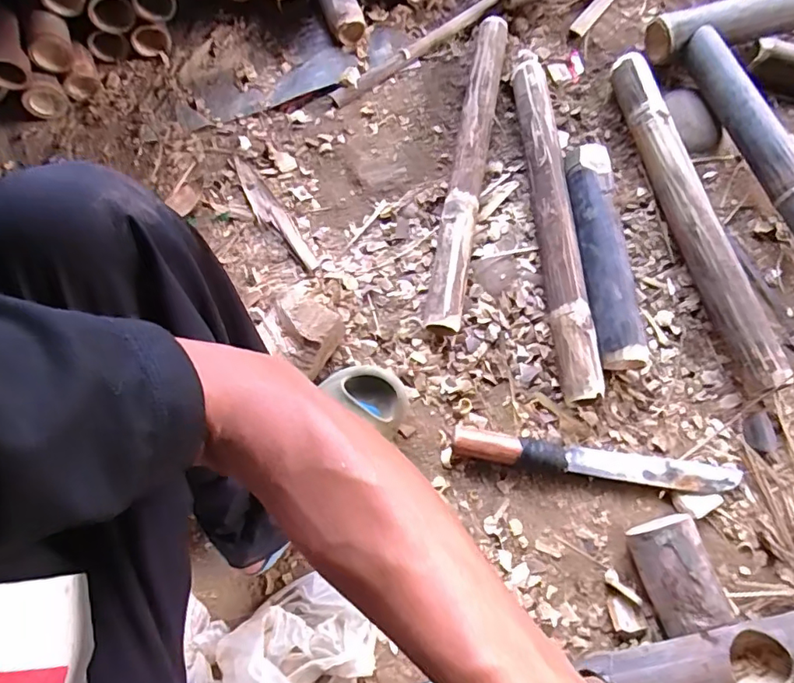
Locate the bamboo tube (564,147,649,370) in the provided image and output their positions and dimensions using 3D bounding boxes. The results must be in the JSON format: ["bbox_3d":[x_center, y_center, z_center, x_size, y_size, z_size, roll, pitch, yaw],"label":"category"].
[{"bbox_3d":[0.281,-0.121,0.727,0.070,0.067,0.323,-1,68,2],"label":"bamboo tube"}]

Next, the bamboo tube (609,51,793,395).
[{"bbox_3d":[0.412,-0.190,0.748,0.059,0.065,0.545,-10,69,-1],"label":"bamboo tube"}]

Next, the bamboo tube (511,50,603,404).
[{"bbox_3d":[0.221,-0.184,0.756,0.050,0.059,0.560,-3,69,2],"label":"bamboo tube"}]

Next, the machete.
[{"bbox_3d":[0.242,0.147,0.644,0.339,0.031,0.036,7,70,5],"label":"machete"}]

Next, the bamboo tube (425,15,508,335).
[{"bbox_3d":[0.109,-0.267,0.790,0.052,0.055,0.546,10,69,6],"label":"bamboo tube"}]

